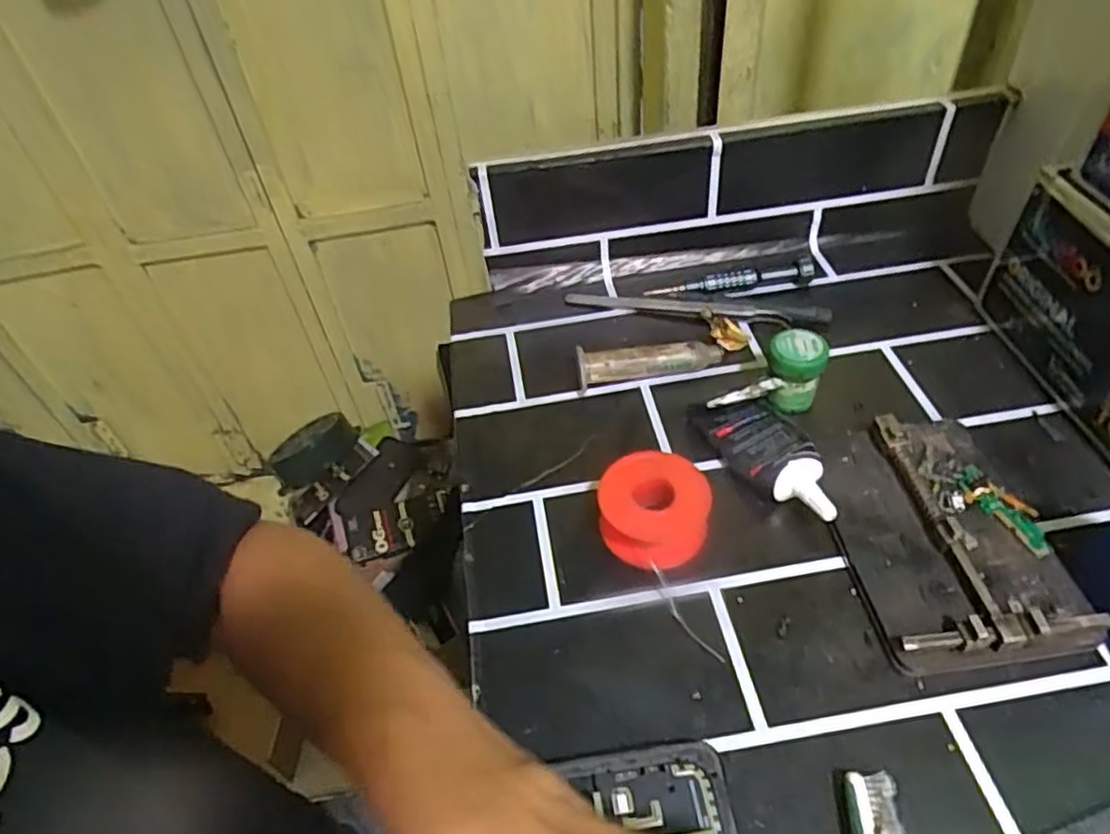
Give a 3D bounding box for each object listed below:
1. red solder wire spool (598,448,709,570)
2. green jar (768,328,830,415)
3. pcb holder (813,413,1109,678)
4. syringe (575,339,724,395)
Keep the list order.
[{"bbox_3d":[0.049,0.045,0.351,0.052,0.029,0.047,2,47,8],"label":"red solder wire spool"},{"bbox_3d":[0.134,-0.023,0.397,0.030,0.042,0.030,10,49,15],"label":"green jar"},{"bbox_3d":[0.181,0.052,0.335,0.086,0.022,0.129,-8,47,-1],"label":"pcb holder"},{"bbox_3d":[0.057,-0.034,0.430,0.087,0.021,0.016,-9,47,-2],"label":"syringe"}]

